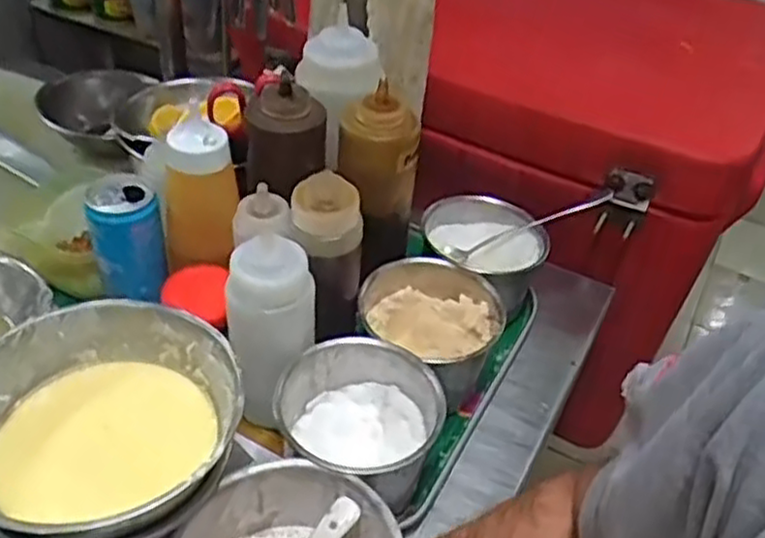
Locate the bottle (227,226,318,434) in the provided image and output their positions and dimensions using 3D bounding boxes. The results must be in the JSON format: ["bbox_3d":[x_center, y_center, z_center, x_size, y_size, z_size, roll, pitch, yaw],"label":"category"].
[{"bbox_3d":[-0.080,0.049,0.555,0.052,0.157,0.054,3,41,-3],"label":"bottle"}]

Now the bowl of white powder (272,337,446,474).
[{"bbox_3d":[-0.020,0.119,0.544,0.118,0.088,0.115,3,41,-3],"label":"bowl of white powder"}]

